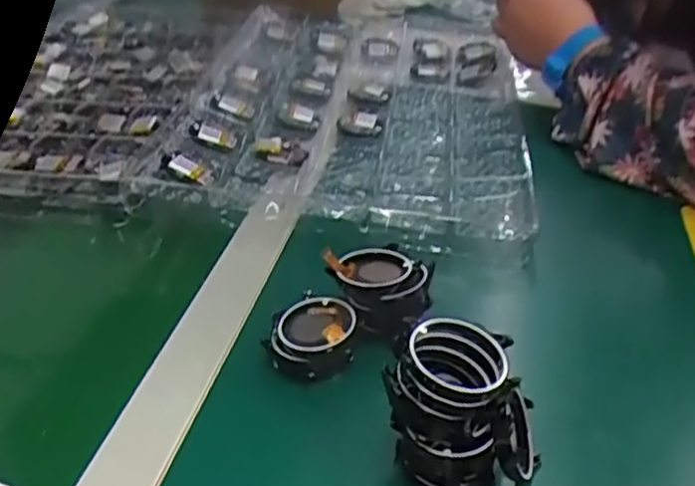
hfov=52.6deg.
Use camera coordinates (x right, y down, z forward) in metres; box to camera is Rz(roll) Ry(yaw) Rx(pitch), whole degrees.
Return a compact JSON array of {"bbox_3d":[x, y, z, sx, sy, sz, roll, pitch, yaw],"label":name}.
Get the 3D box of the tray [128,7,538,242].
[{"bbox_3d":[0.009,-0.138,0.672,0.300,0.044,0.443,2,35,7],"label":"tray"}]

